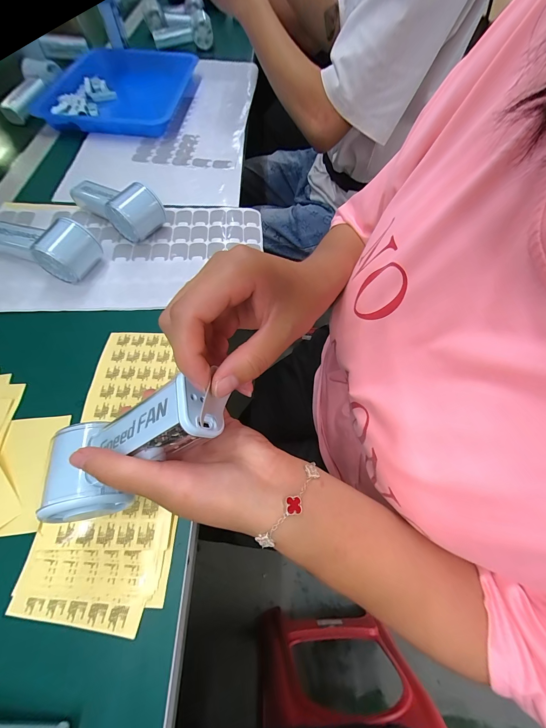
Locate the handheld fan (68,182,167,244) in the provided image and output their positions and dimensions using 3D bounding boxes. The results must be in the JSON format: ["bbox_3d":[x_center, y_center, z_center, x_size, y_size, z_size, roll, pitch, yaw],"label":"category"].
[{"bbox_3d":[-0.233,-0.243,0.404,0.147,0.060,0.060,36,68,15],"label":"handheld fan"}]

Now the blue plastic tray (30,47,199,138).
[{"bbox_3d":[-0.319,-0.608,0.600,0.287,0.036,0.351,5,63,1],"label":"blue plastic tray"}]

